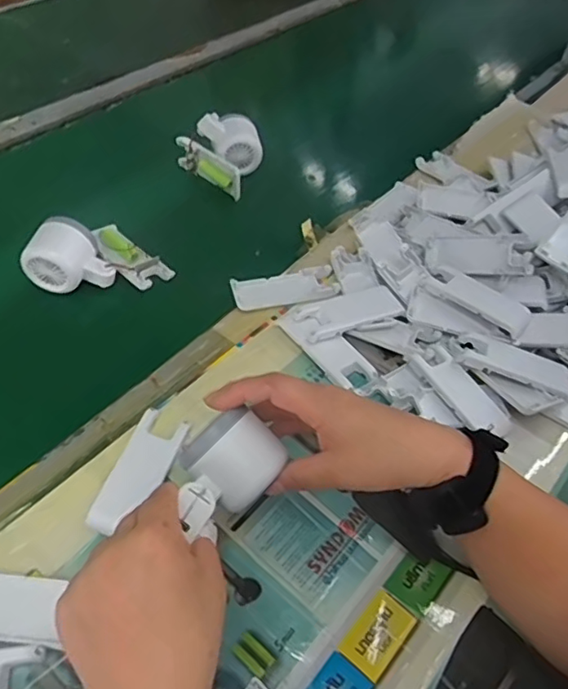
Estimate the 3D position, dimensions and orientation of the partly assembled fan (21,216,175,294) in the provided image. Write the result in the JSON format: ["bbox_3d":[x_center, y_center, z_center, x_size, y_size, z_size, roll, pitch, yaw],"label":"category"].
[{"bbox_3d":[-0.187,-0.086,0.570,0.099,0.050,0.106,34,55,20],"label":"partly assembled fan"}]

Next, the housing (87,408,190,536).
[{"bbox_3d":[-0.109,0.097,0.440,0.039,0.008,0.100,18,51,8],"label":"housing"}]

